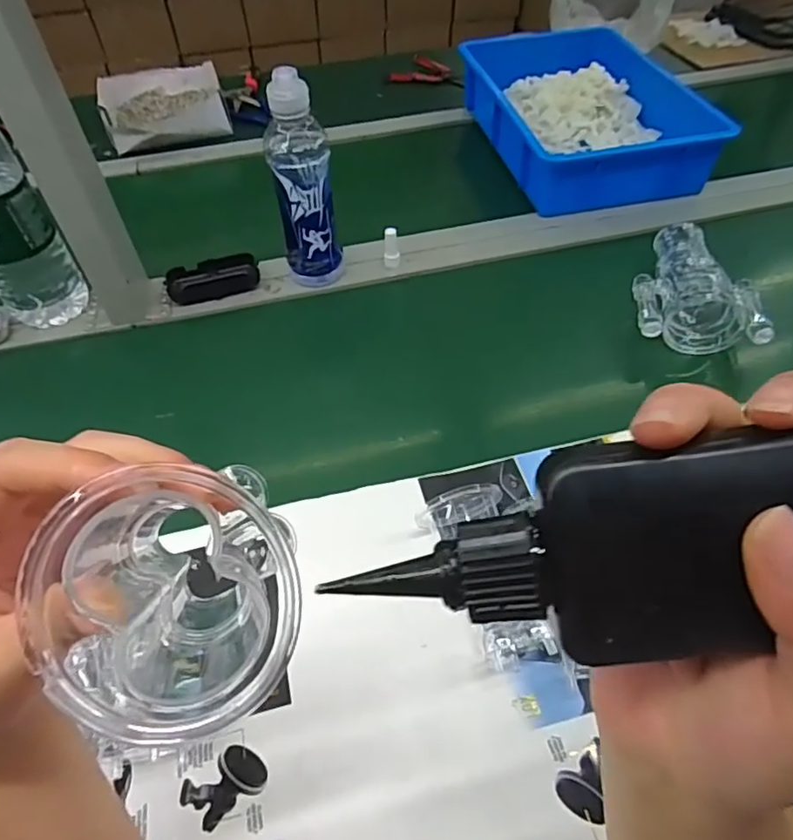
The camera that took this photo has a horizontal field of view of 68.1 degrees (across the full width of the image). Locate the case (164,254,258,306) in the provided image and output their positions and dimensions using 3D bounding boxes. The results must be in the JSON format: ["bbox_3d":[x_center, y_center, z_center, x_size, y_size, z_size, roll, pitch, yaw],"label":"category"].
[{"bbox_3d":[-0.228,-0.179,0.737,0.109,0.026,0.054,-11,51,-7],"label":"case"}]

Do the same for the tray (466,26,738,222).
[{"bbox_3d":[0.290,-0.473,0.914,0.289,0.106,0.396,-9,51,-6],"label":"tray"}]

